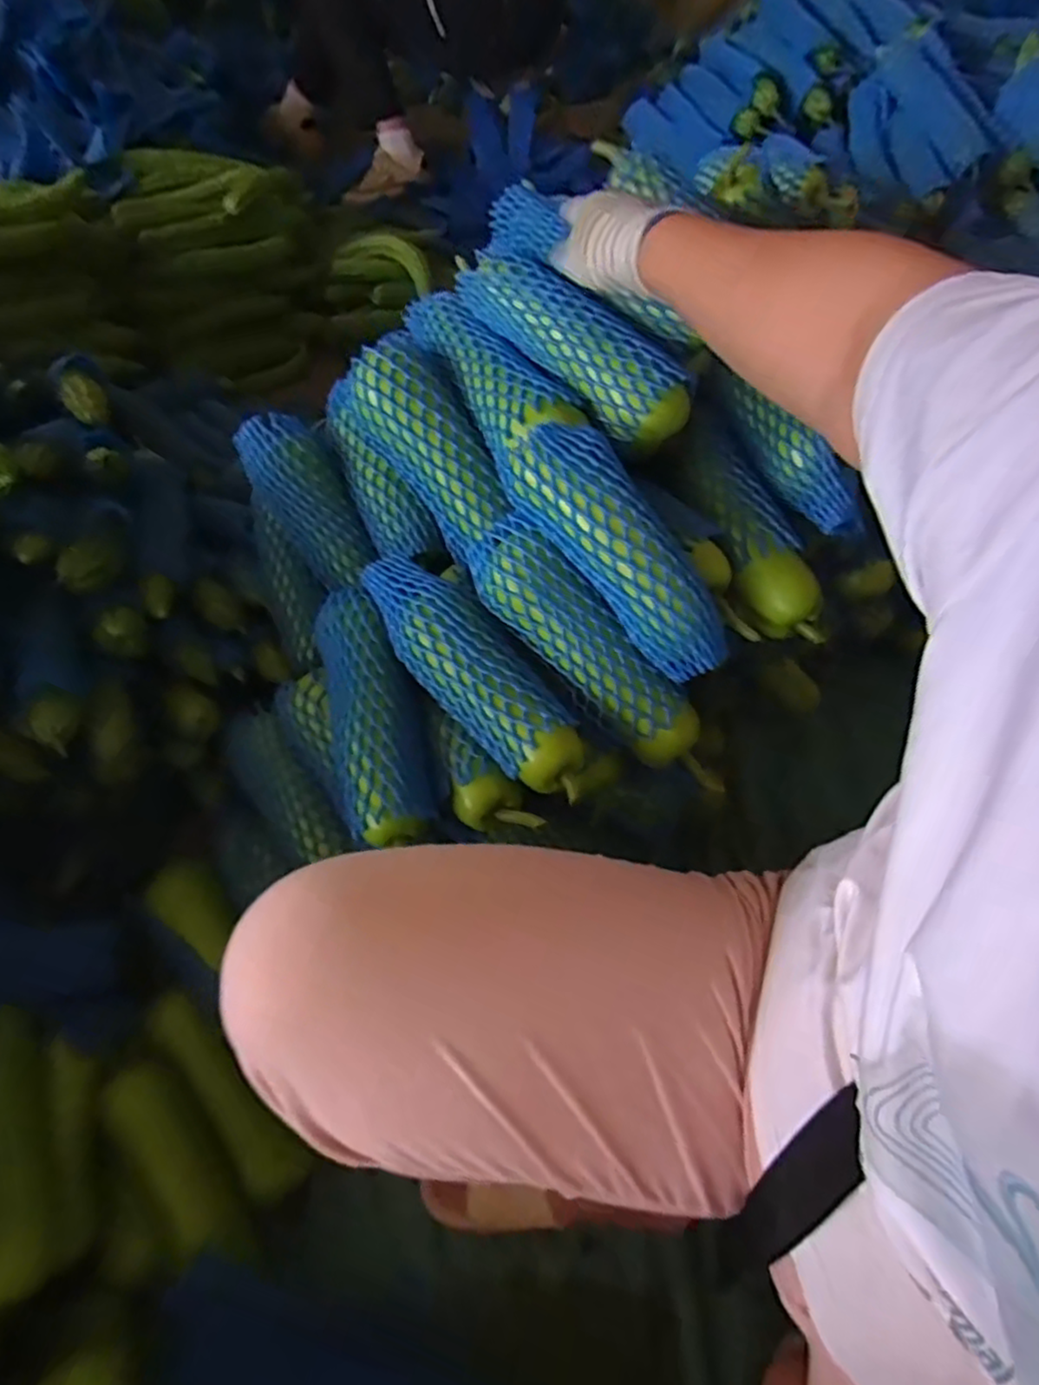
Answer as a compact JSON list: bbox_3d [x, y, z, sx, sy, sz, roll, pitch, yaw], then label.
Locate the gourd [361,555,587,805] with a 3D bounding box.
[{"bbox_3d":[-0.041,-0.025,0.579,0.077,0.060,0.252,-37,63,-22],"label":"gourd"}]

